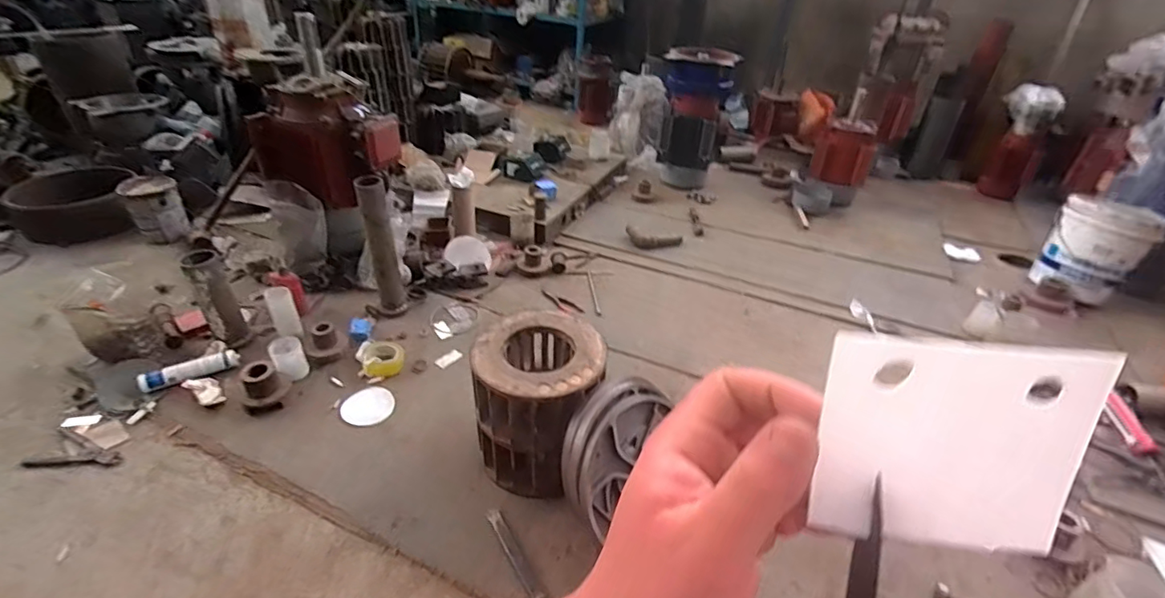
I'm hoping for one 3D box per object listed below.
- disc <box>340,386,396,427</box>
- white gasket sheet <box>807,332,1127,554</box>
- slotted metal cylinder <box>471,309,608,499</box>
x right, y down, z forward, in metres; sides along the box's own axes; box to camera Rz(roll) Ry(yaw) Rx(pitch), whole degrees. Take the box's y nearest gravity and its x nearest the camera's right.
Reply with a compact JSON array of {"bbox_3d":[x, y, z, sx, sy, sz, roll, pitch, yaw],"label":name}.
[{"bbox_3d":[-0.571,0.282,1.418,0.129,0.015,0.136,4,35,-3],"label":"disc"},{"bbox_3d":[0.142,0.058,0.205,0.089,0.086,0.006,3,17,12],"label":"white gasket sheet"},{"bbox_3d":[-0.100,0.235,1.215,0.270,0.327,0.284,12,35,8],"label":"slotted metal cylinder"}]

